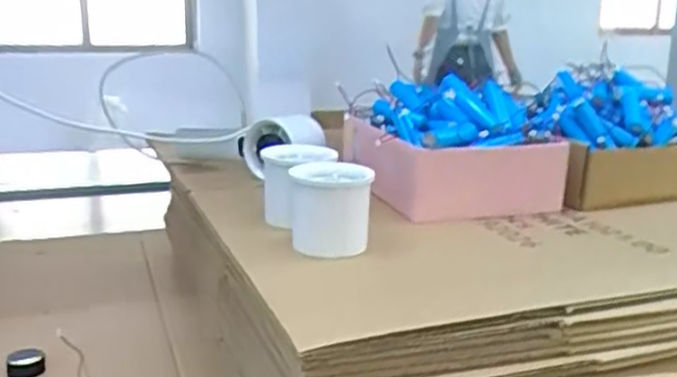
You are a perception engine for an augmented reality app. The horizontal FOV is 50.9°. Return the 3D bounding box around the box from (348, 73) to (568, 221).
[{"bbox_3d":[0.095,-0.041,0.601,0.160,0.091,0.174,-2,14,-11],"label":"box"}]

